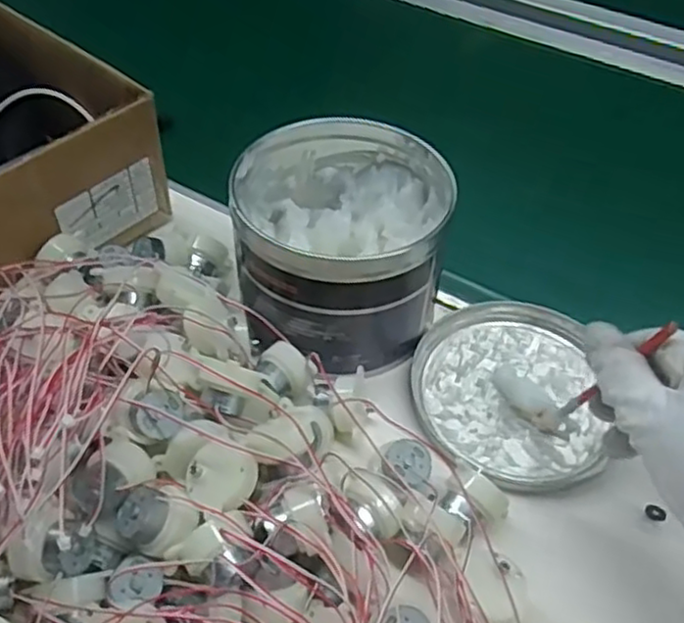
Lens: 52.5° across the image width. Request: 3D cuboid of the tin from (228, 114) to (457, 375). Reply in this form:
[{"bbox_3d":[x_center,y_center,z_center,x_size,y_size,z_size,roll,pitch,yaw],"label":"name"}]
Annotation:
[{"bbox_3d":[-0.001,-0.040,0.432,0.127,0.100,0.134,3,47,-3],"label":"tin"}]

